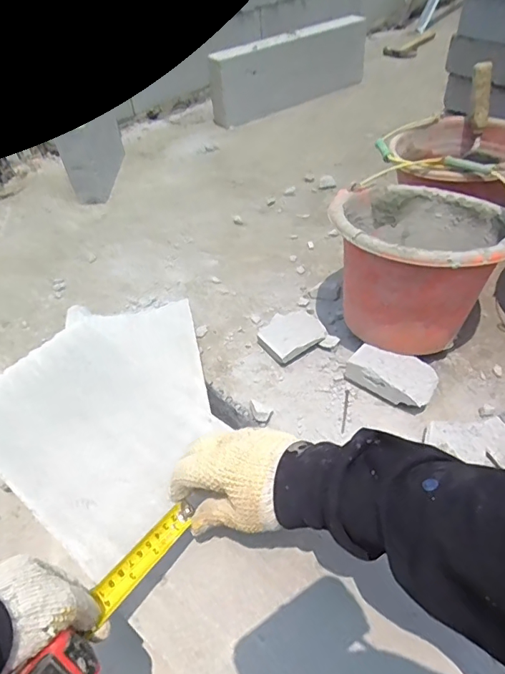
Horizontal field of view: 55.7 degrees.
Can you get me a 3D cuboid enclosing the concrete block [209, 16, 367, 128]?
[{"bbox_3d":[0.149,-0.947,1.694,0.741,0.233,0.066,-34,52,-27],"label":"concrete block"}]

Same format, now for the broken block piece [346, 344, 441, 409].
[{"bbox_3d":[0.219,0.061,0.758,0.134,0.048,0.079,25,52,26],"label":"broken block piece"}]

